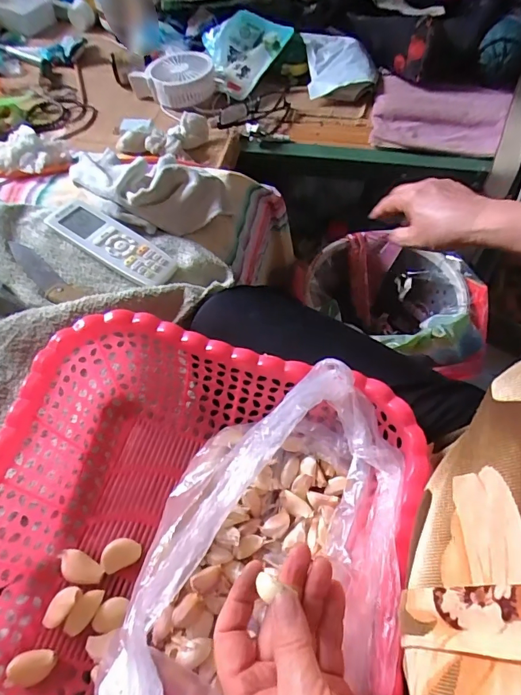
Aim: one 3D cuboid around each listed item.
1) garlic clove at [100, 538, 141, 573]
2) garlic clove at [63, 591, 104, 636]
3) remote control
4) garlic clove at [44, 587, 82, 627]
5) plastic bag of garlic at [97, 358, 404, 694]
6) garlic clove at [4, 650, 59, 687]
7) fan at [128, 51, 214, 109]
[{"bbox_3d":[-0.110,0.163,0.344,0.030,0.013,0.020,-22,59,-10],"label":"garlic clove"},{"bbox_3d":[-0.130,0.196,0.323,0.015,0.011,0.033,24,62,17],"label":"garlic clove"},{"bbox_3d":[-0.178,-0.124,0.499,0.177,0.014,0.049,31,64,21],"label":"remote control"},{"bbox_3d":[-0.145,0.189,0.319,0.018,0.018,0.029,30,64,20],"label":"garlic clove"},{"bbox_3d":[0.002,0.160,0.282,0.155,0.164,0.296,22,48,12],"label":"plastic bag of garlic"},{"bbox_3d":[-0.161,0.226,0.308,0.031,0.013,0.019,0,68,-20],"label":"garlic clove"},{"bbox_3d":[-0.169,-0.516,0.834,0.155,0.052,0.136,-14,58,-5],"label":"fan"}]

